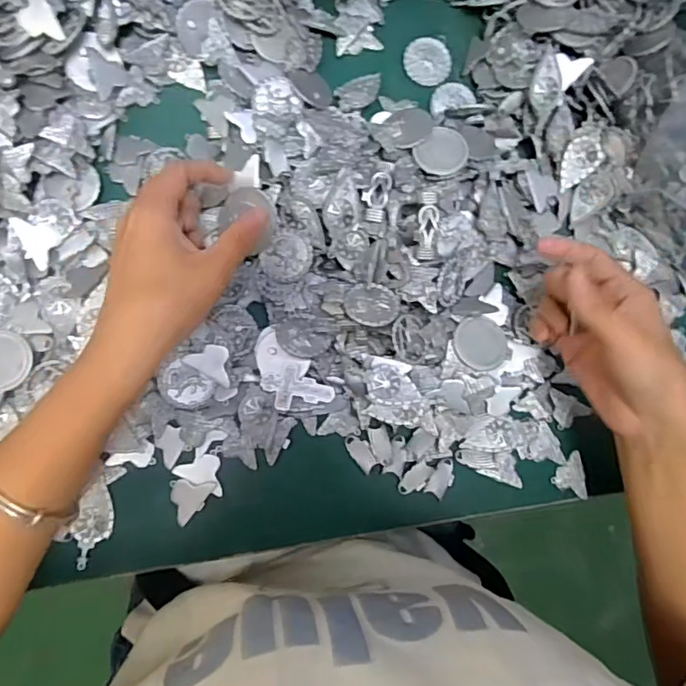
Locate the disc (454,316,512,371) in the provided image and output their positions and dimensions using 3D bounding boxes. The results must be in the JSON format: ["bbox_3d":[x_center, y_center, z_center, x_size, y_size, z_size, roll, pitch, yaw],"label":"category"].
[{"bbox_3d":[0.102,0.000,0.403,0.041,0.009,0.039,1,85,-9],"label":"disc"}]

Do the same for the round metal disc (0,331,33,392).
[{"bbox_3d":[-0.226,0.012,0.362,0.039,0.010,0.038,1,85,-9],"label":"round metal disc"}]

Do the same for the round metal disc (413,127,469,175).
[{"bbox_3d":[0.074,-0.140,0.403,0.034,0.004,0.038,43,87,11],"label":"round metal disc"}]

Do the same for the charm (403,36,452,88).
[{"bbox_3d":[0.068,-0.226,0.441,0.038,0.004,0.037,1,85,-9],"label":"charm"}]

